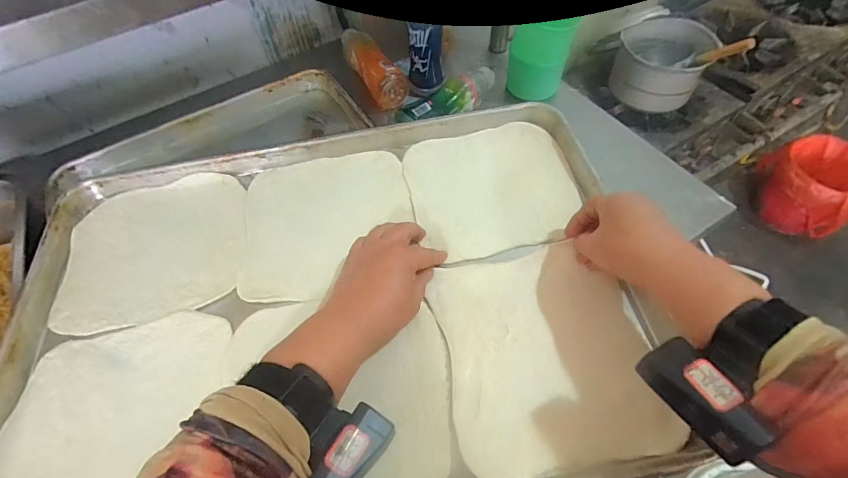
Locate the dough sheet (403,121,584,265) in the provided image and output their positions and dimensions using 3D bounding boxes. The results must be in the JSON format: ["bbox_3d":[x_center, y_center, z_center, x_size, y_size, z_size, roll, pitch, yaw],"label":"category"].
[{"bbox_3d":[0.078,-0.061,0.466,0.182,0.009,0.173,-12,57,-4],"label":"dough sheet"}]

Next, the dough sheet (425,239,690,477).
[{"bbox_3d":[0.107,0.099,0.362,0.176,0.012,0.188,-10,57,-3],"label":"dough sheet"}]

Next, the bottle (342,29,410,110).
[{"bbox_3d":[-0.109,-0.348,0.801,0.075,0.059,0.235,-27,60,-13],"label":"bottle"}]

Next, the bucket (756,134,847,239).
[{"bbox_3d":[1.376,-0.192,1.436,0.307,0.228,0.307,-2,57,3],"label":"bucket"}]

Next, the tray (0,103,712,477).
[{"bbox_3d":[-0.095,0.048,0.406,0.599,0.032,0.448,-10,57,-3],"label":"tray"}]

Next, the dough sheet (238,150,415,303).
[{"bbox_3d":[-0.110,-0.023,0.457,0.187,0.009,0.186,-9,57,-2],"label":"dough sheet"}]

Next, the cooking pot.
[{"bbox_3d":[0.754,-0.564,1.297,0.264,0.174,0.217,31,64,21],"label":"cooking pot"}]

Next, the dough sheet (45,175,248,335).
[{"bbox_3d":[-0.301,0.009,0.450,0.195,0.011,0.180,-10,57,-3],"label":"dough sheet"}]

